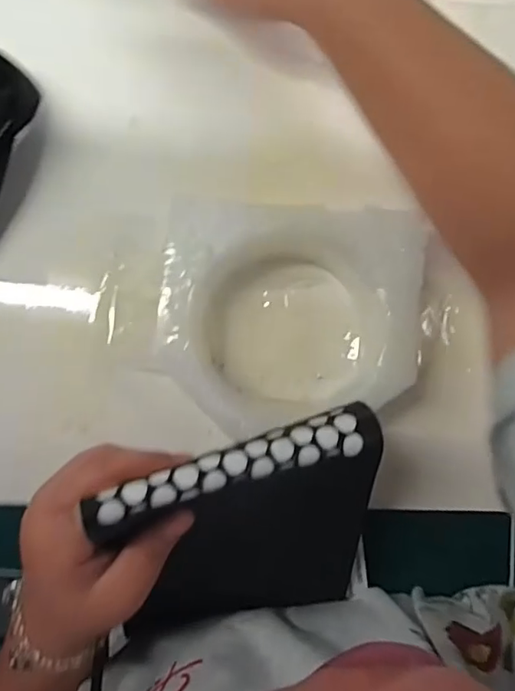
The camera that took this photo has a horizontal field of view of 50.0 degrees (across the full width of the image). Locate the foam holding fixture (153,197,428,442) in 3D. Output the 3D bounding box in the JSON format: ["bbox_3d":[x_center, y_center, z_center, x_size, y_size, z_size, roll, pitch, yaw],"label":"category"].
[{"bbox_3d":[0.018,-0.021,0.326,0.150,0.040,0.121,1,83,-4],"label":"foam holding fixture"}]

